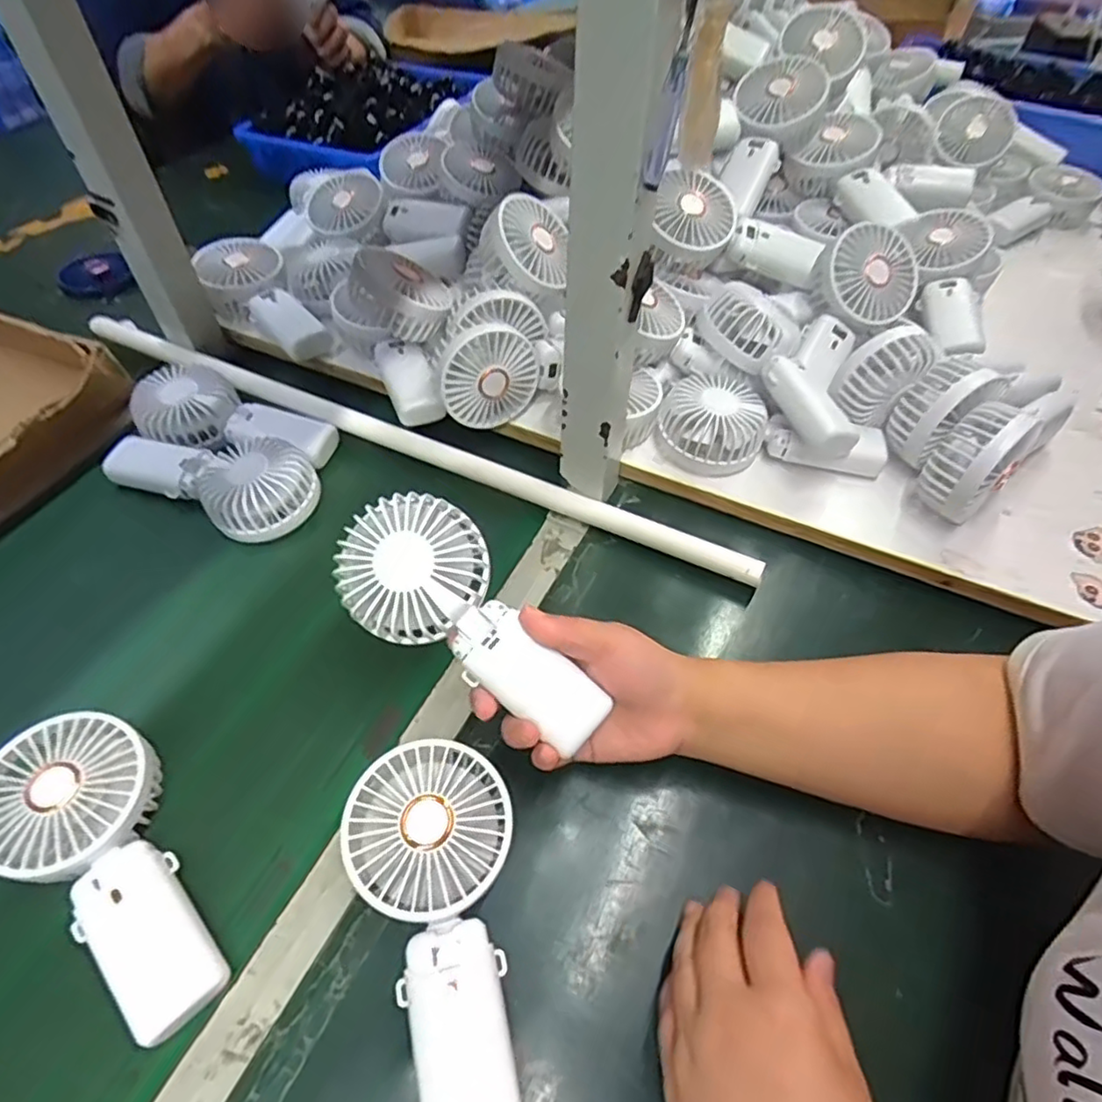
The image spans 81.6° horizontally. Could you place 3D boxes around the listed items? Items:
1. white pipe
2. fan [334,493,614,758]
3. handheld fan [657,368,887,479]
[{"bbox_3d":[-0.147,-0.107,0.566,0.677,0.015,0.019,22,56,15],"label":"white pipe"},{"bbox_3d":[-0.043,0.040,0.369,0.174,0.032,0.078,41,61,3],"label":"fan"},{"bbox_3d":[0.183,-0.094,0.534,0.185,0.051,0.090,19,55,13],"label":"handheld fan"}]

